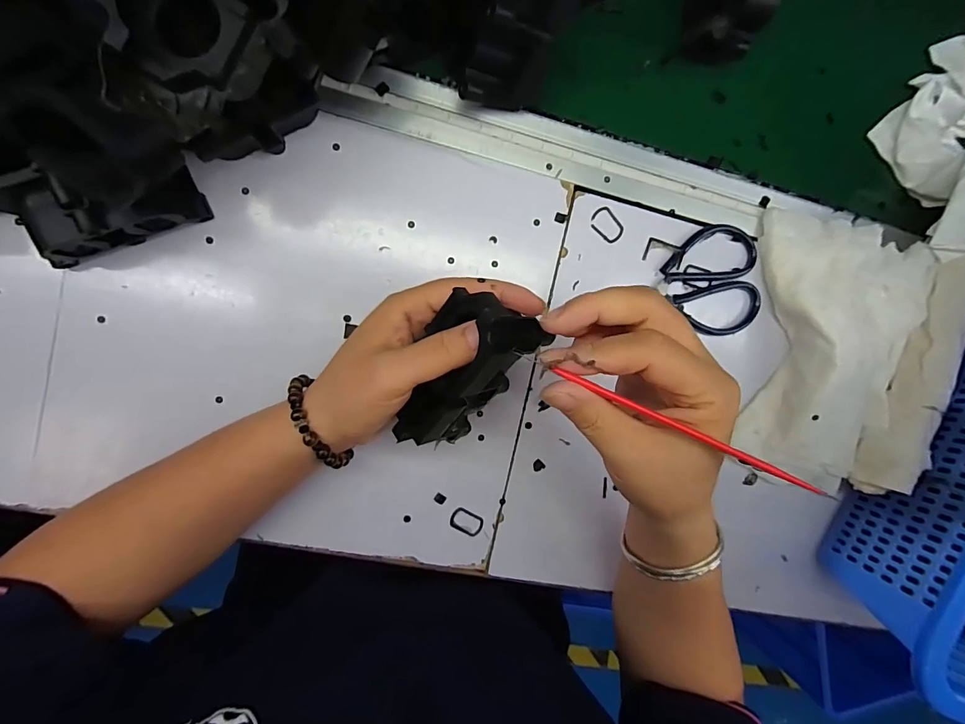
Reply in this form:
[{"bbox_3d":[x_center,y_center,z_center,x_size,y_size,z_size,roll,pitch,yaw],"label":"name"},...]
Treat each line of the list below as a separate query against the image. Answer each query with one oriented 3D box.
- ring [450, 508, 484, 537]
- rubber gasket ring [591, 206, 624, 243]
[{"bbox_3d":[-0.011,0.122,0.328,0.025,0.004,0.017,29,90,-10],"label":"ring"},{"bbox_3d":[0.093,-0.101,0.322,0.019,0.004,0.027,-40,99,-3],"label":"rubber gasket ring"}]

